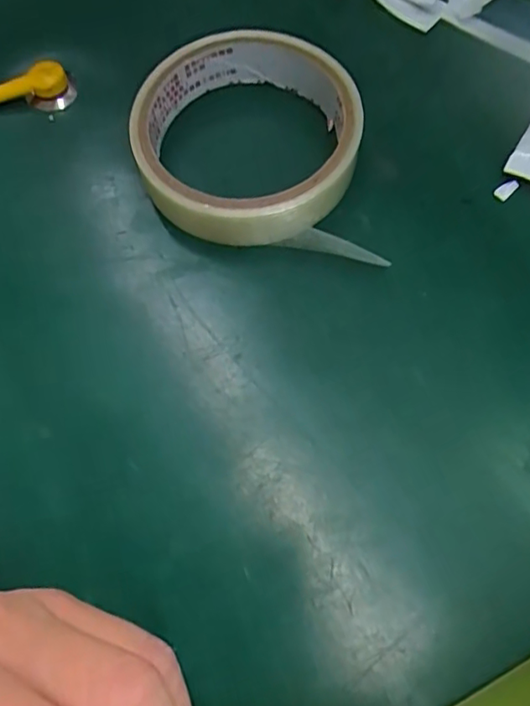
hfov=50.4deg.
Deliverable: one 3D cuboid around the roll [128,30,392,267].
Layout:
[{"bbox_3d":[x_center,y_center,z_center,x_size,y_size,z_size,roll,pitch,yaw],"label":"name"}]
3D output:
[{"bbox_3d":[-0.006,-0.082,0.228,0.089,0.026,0.102,-9,69,0],"label":"roll"}]

